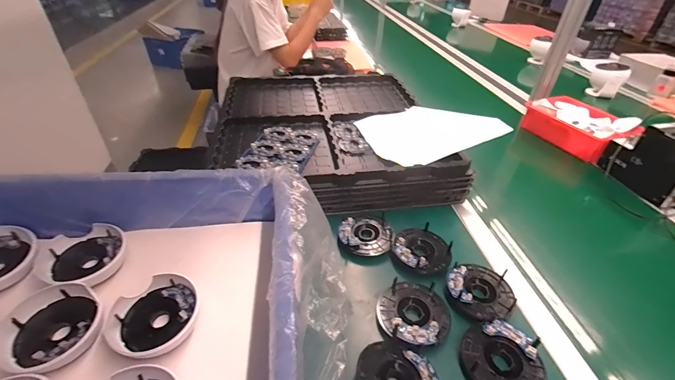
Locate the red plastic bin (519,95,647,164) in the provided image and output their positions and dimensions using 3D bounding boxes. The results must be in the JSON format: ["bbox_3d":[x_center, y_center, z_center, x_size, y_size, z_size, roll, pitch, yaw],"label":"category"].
[{"bbox_3d":[0.670,-0.175,0.909,0.151,0.081,0.270,-15,41,-21],"label":"red plastic bin"}]

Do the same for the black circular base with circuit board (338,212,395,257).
[{"bbox_3d":[0.051,0.078,0.590,0.094,0.019,0.087,1,38,-1],"label":"black circular base with circuit board"}]

